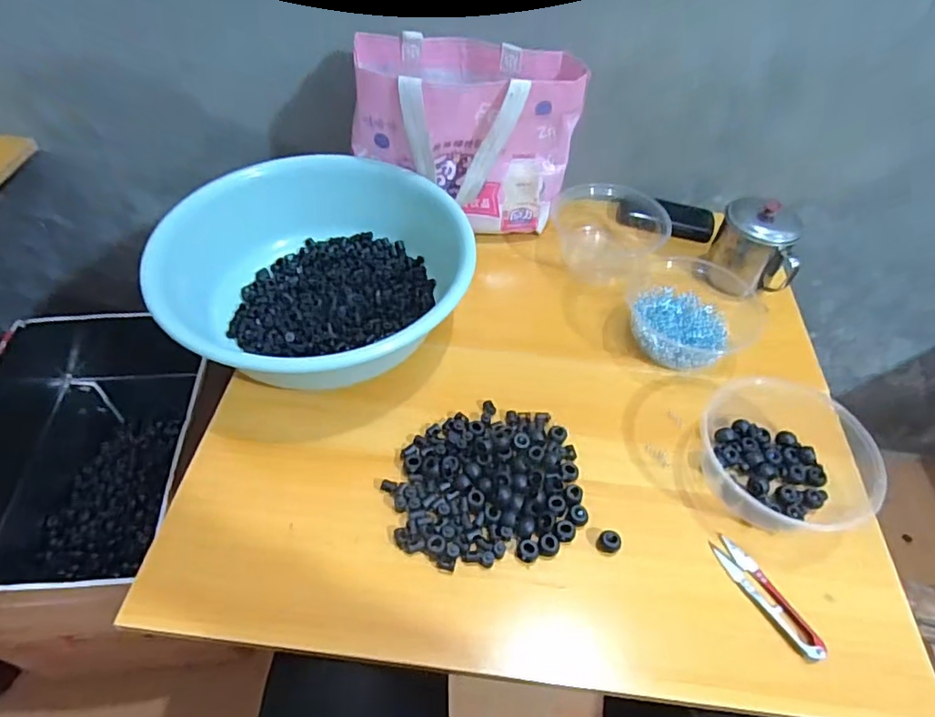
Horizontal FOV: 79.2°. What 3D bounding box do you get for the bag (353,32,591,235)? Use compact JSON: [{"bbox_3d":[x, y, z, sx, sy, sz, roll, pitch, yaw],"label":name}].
[{"bbox_3d":[-0.006,-0.250,0.662,0.243,0.188,0.148,-7,54,-7],"label":"bag"}]

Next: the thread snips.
[{"bbox_3d":[0.235,0.182,0.440,0.024,0.010,0.101,-26,58,-20],"label":"thread snips"}]

